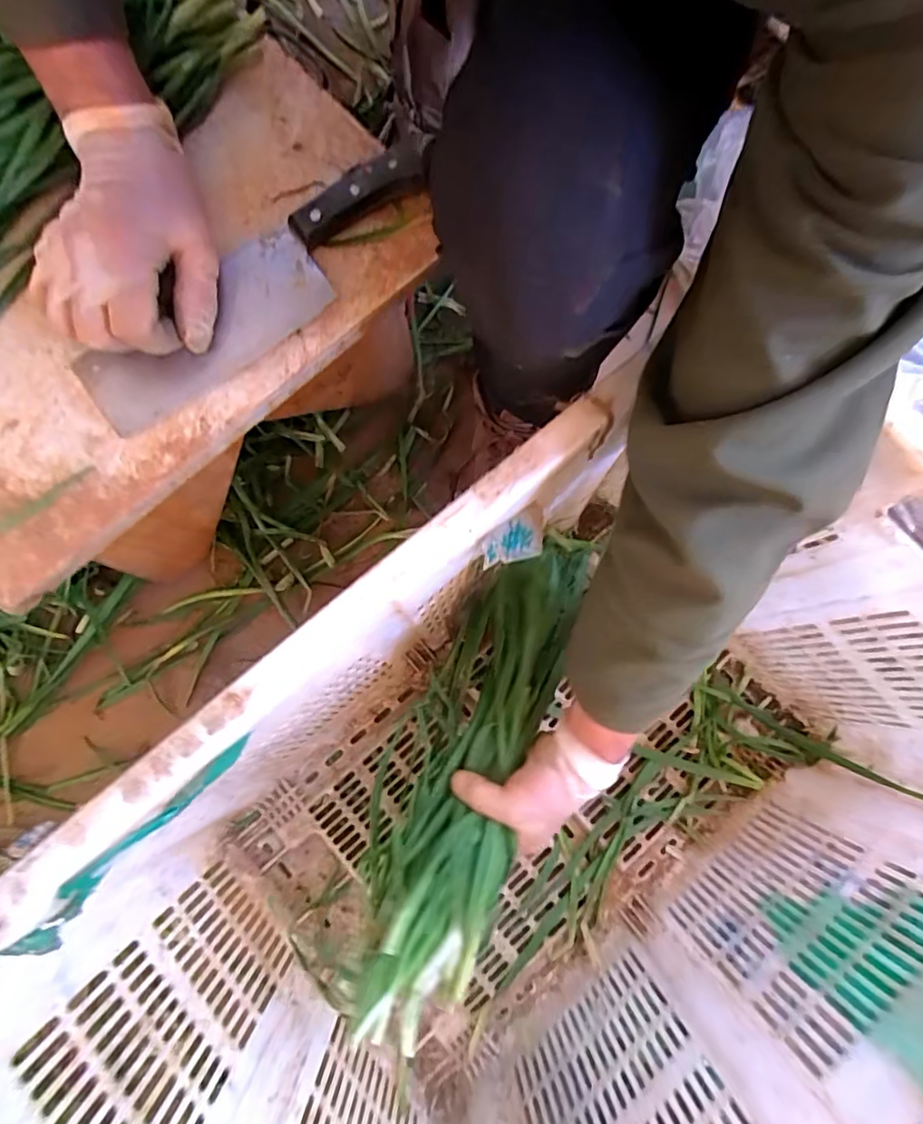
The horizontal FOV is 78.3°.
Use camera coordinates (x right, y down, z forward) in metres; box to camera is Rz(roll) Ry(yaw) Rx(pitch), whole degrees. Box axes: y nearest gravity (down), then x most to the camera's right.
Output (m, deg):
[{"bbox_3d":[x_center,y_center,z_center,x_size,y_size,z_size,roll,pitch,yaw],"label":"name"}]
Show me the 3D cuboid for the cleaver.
[{"bbox_3d":[-0.137,-0.190,0.389,0.268,0.019,0.069,-43,81,-3],"label":"cleaver"}]

